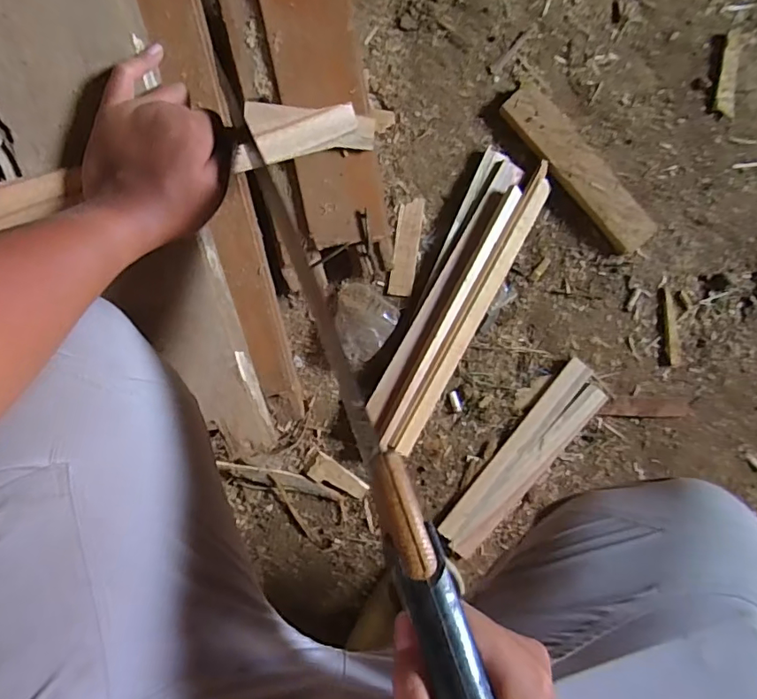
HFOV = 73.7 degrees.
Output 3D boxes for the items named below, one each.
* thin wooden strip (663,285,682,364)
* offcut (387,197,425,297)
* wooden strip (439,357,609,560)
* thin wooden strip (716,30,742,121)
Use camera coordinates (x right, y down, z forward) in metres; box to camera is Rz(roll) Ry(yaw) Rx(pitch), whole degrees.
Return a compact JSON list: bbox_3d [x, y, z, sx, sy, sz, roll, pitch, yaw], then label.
[{"bbox_3d":[0.407,-0.033,0.700,0.016,0.004,0.109,-9,97,-8],"label":"thin wooden strip"},{"bbox_3d":[0.037,-0.133,0.657,0.032,0.008,0.125,8,94,-10],"label":"offcut"},{"bbox_3d":[0.198,0.153,0.683,0.071,0.017,0.295,38,89,-11],"label":"wooden strip"},{"bbox_3d":[0.468,-0.369,0.674,0.026,0.010,0.112,1,95,-9],"label":"thin wooden strip"}]

